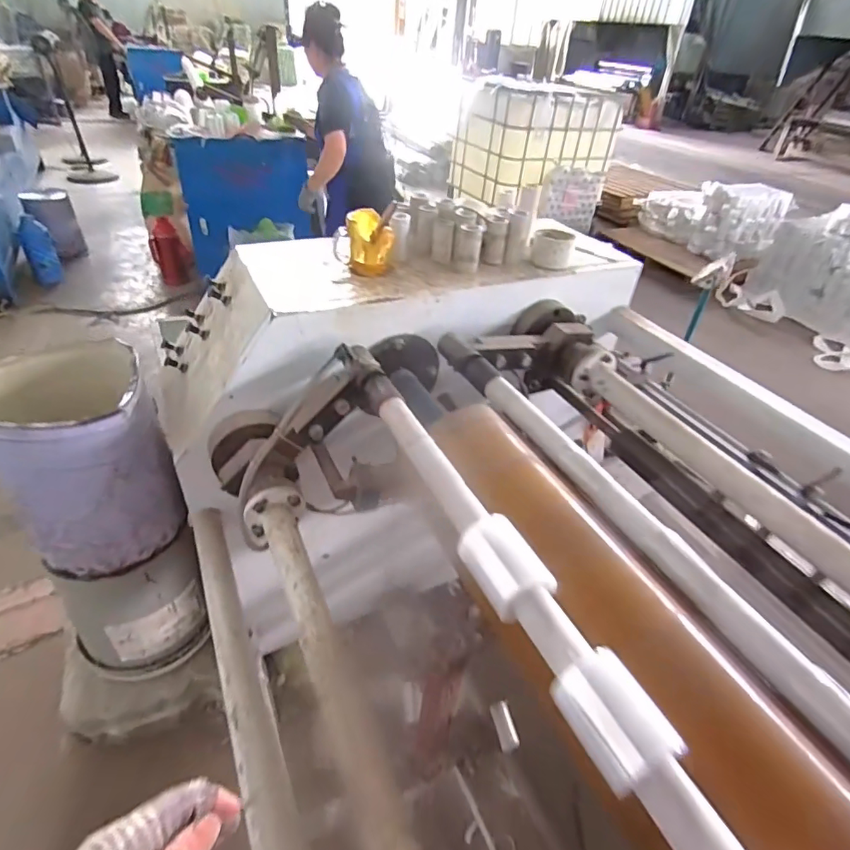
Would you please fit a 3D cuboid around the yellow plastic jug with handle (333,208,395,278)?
[{"bbox_3d":[-0.114,-0.336,0.931,0.103,0.095,0.084,0,39,-7],"label":"yellow plastic jug with handle"}]

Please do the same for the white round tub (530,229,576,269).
[{"bbox_3d":[0.262,-0.364,1.030,0.085,0.059,0.080,4,38,-3],"label":"white round tub"}]

